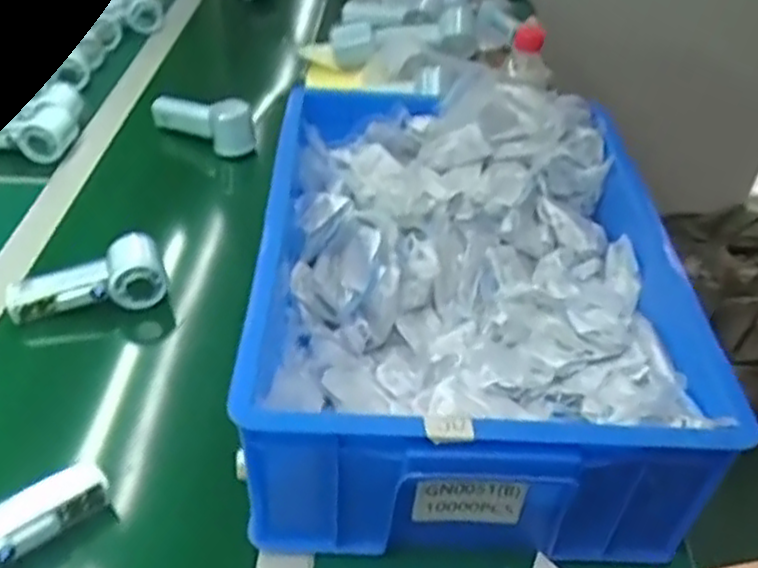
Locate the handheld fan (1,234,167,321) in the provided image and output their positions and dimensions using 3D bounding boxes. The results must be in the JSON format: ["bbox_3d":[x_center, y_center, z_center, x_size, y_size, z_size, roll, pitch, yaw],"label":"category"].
[{"bbox_3d":[-0.299,-0.006,0.759,0.149,0.048,0.058,-12,43,-17],"label":"handheld fan"}]

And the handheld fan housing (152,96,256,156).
[{"bbox_3d":[-0.239,-0.214,1.005,0.145,0.058,0.048,8,41,5],"label":"handheld fan housing"}]

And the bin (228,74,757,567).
[{"bbox_3d":[0.072,0.005,0.675,0.338,0.158,0.439,2,41,-2],"label":"bin"}]

